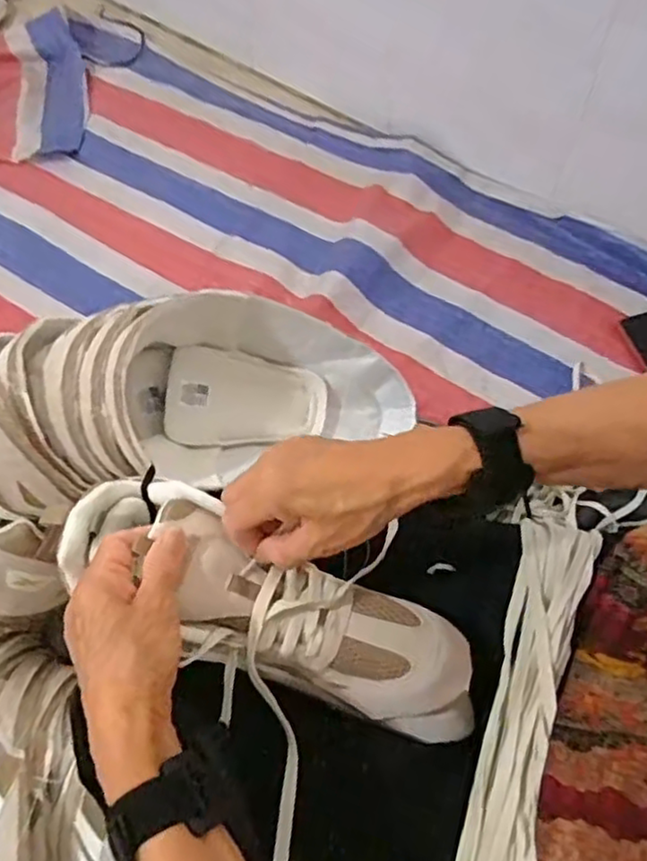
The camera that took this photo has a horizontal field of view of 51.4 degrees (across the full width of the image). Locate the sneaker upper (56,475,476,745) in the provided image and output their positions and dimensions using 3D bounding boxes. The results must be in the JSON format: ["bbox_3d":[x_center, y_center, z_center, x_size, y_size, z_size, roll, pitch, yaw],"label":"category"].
[{"bbox_3d":[-0.031,0.113,0.422,0.280,0.065,0.085,27,66,4],"label":"sneaker upper"}]

